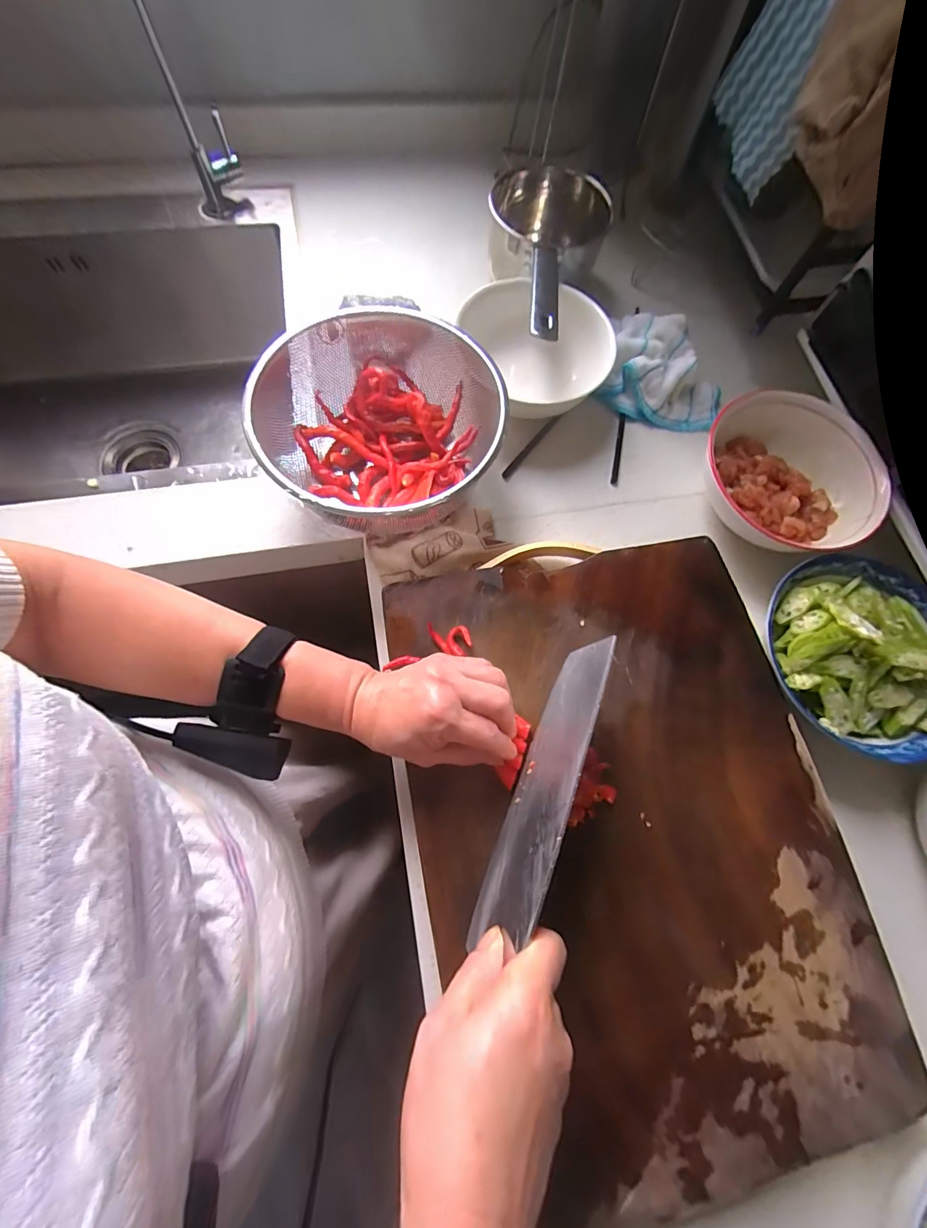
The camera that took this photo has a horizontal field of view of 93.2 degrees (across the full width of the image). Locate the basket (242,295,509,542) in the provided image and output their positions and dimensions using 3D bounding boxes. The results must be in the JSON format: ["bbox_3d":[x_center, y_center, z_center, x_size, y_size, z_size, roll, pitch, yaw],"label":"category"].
[{"bbox_3d":[-0.072,-0.163,0.407,0.206,0.096,0.199,0,73,-2],"label":"basket"}]

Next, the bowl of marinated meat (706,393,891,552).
[{"bbox_3d":[0.319,-0.135,0.433,0.140,0.060,0.168,-30,76,-11],"label":"bowl of marinated meat"}]

